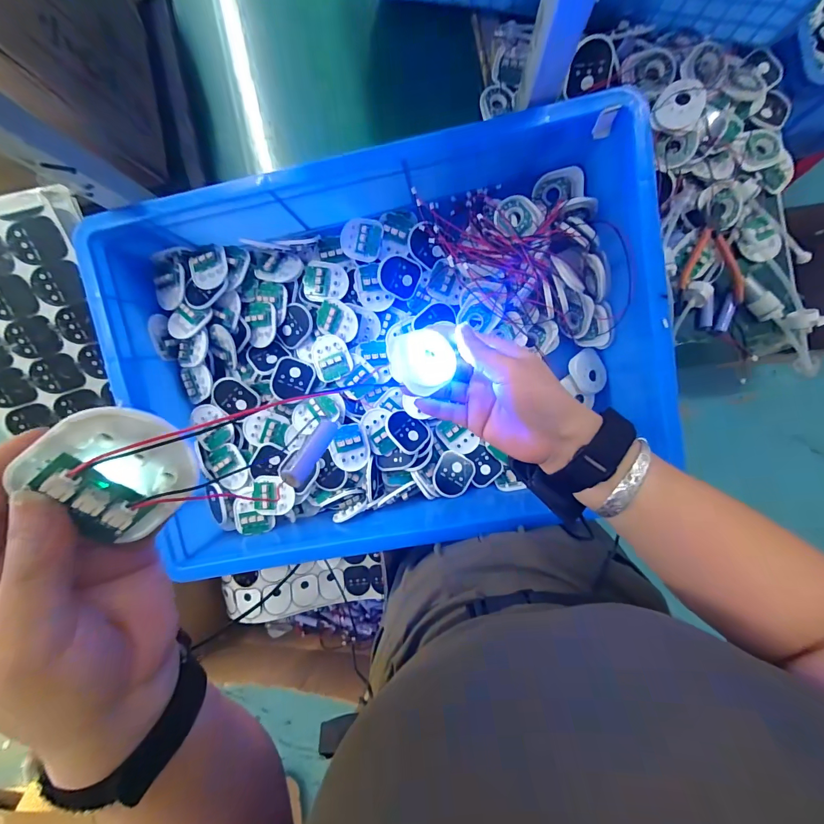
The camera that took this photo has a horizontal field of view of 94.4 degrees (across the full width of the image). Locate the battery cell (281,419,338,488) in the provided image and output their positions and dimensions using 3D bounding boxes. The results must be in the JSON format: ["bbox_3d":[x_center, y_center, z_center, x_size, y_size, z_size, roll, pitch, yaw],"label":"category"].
[{"bbox_3d":[-0.065,0.026,0.245,0.014,0.050,0.014,19,134,5],"label":"battery cell"}]

